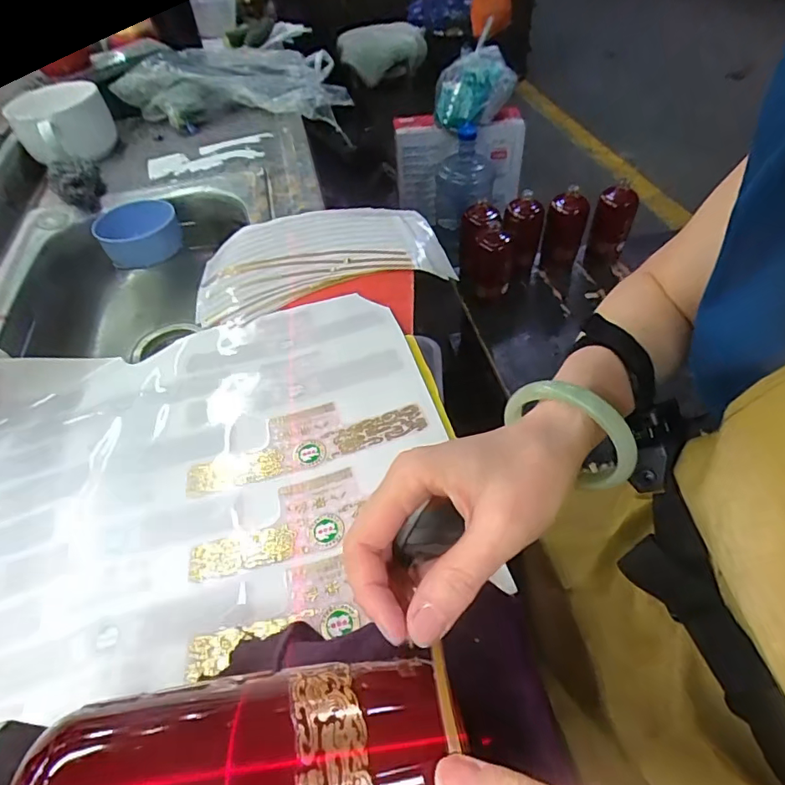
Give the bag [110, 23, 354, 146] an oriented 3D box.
[{"bbox_3d":[-0.283,-0.551,0.879,0.356,0.104,0.220,14,51,15],"label":"bag"}]

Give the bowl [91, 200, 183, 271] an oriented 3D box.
[{"bbox_3d":[-0.355,-0.226,0.702,0.107,0.058,0.093,-25,52,-18],"label":"bowl"}]

